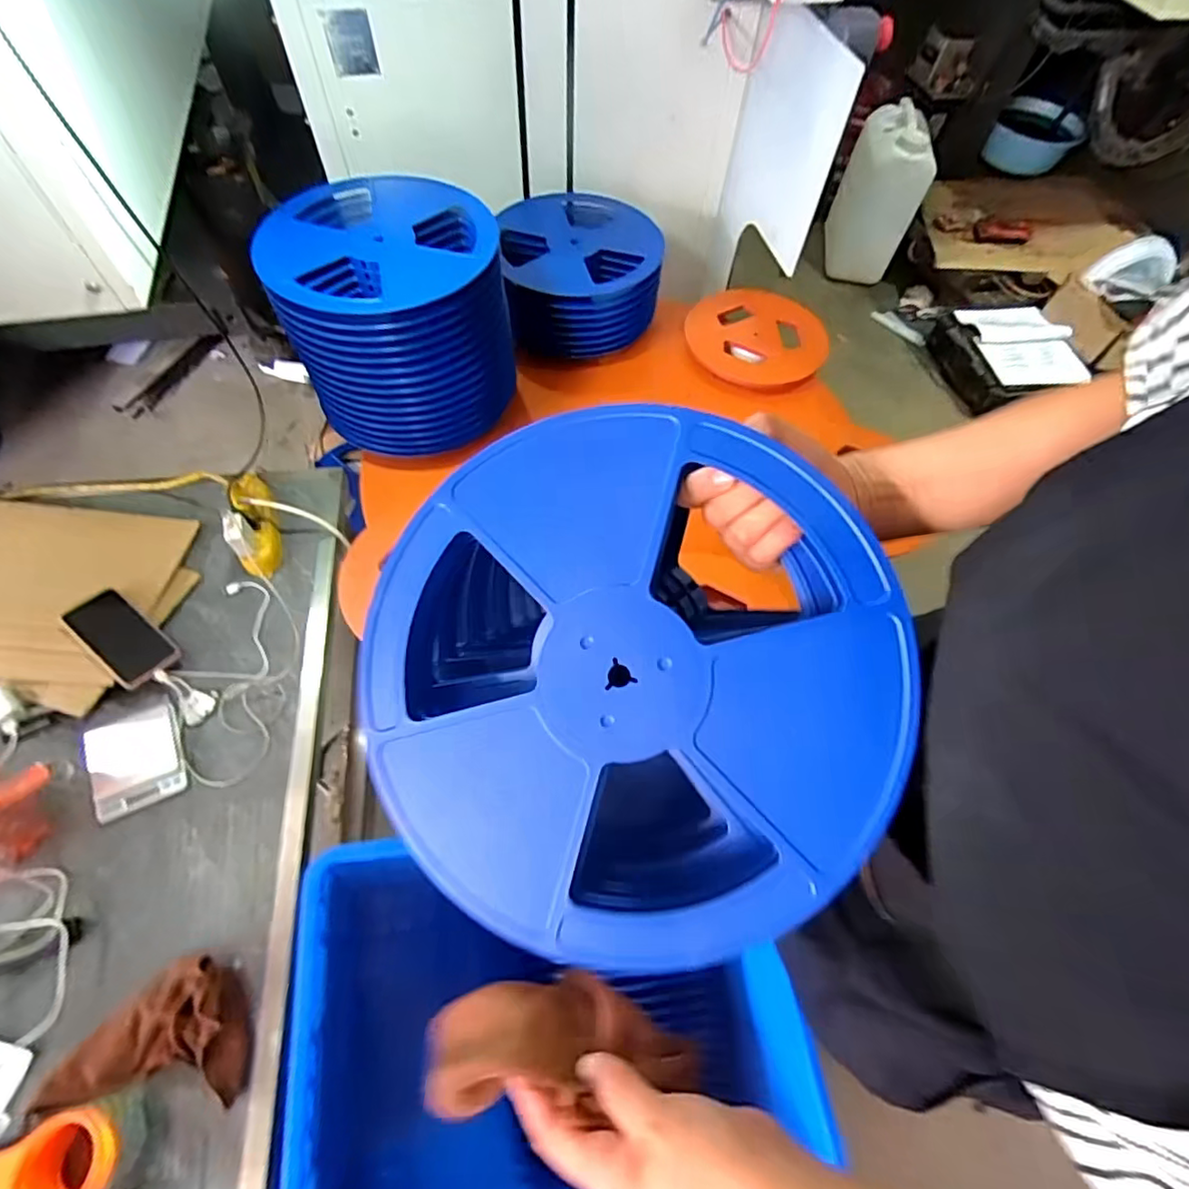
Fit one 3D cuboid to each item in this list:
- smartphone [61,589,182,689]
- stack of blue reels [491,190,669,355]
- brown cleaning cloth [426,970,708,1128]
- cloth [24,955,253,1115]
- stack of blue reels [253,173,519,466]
[{"bbox_3d":[-0.677,0.060,0.833,0.161,0.010,0.078,39,49,10],"label":"smartphone"},{"bbox_3d":[-0.033,-0.624,1.112,0.305,0.144,0.320,-7,62,-8],"label":"stack of blue reels"},{"bbox_3d":[-0.029,0.265,0.347,0.169,0.056,0.057,-9,61,12],"label":"brown cleaning cloth"},{"bbox_3d":[-0.472,0.469,0.627,0.199,0.047,0.134,3,62,-3],"label":"cloth"},{"bbox_3d":[-0.298,-0.435,0.911,0.312,0.249,0.323,-9,63,-9],"label":"stack of blue reels"}]

